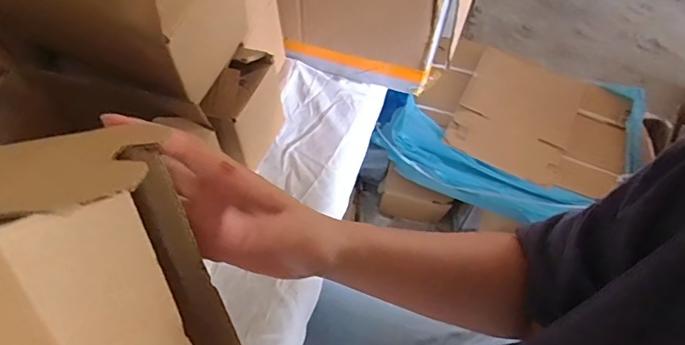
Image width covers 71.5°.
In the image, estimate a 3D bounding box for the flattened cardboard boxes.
[{"bbox_3d":[0.365,-0.111,0.934,0.404,0.046,0.273,23,59,11],"label":"flattened cardboard boxes"}]

